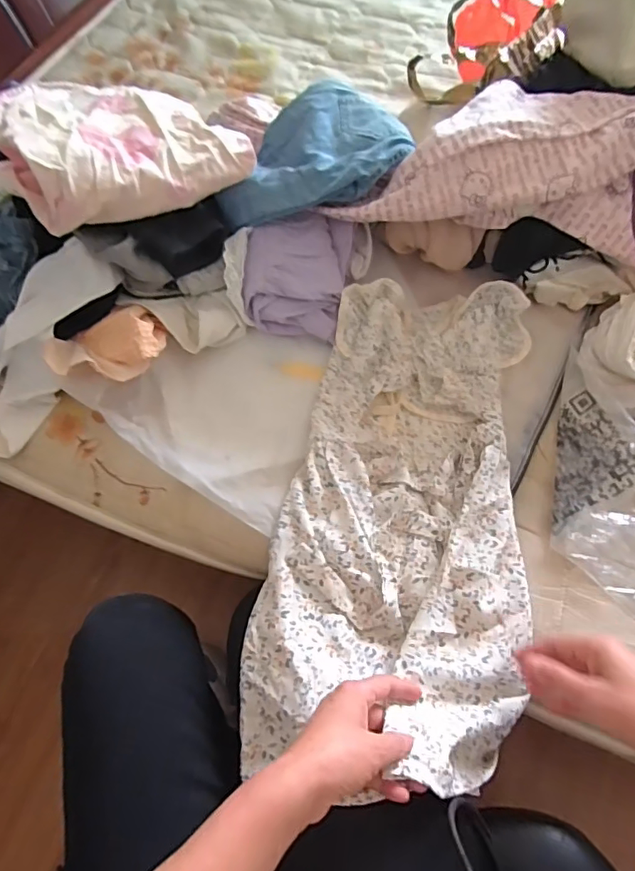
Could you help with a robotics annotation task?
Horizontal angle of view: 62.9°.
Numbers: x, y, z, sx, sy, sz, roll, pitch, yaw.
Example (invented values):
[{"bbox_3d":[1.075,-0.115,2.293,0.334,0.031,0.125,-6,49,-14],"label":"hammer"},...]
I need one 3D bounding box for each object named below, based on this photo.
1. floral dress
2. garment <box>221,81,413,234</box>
[{"bbox_3d":[0.104,0.052,0.565,0.256,0.063,0.547,10,63,9],"label":"floral dress"},{"bbox_3d":[-0.003,-0.366,0.664,0.238,0.068,0.194,-3,65,1],"label":"garment"}]

